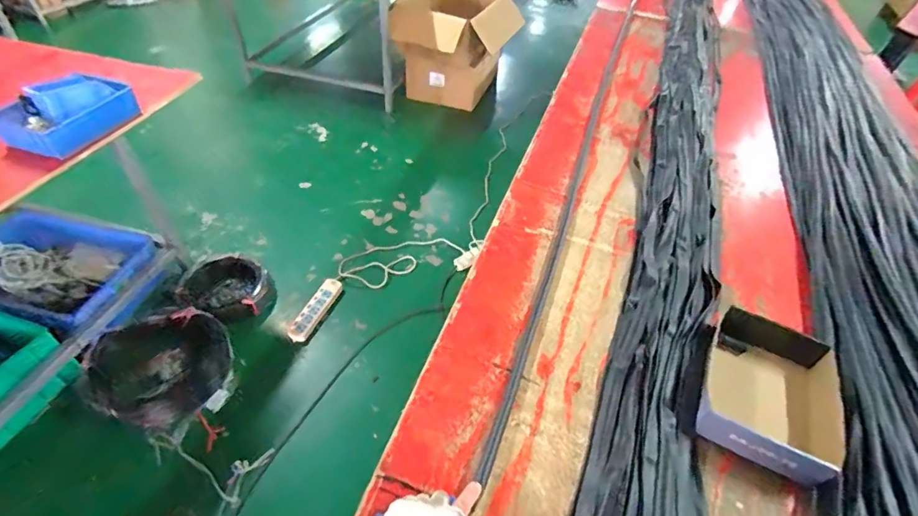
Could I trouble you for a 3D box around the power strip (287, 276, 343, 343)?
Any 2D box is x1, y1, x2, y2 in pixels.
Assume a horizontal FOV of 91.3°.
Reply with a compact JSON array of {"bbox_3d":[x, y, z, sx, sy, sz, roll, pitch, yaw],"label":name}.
[{"bbox_3d":[-0.563,0.200,1.779,0.082,0.033,0.301,19,49,13],"label":"power strip"}]

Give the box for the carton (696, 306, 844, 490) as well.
[{"bbox_3d":[0.531,0.233,0.768,0.209,0.065,0.273,24,50,20],"label":"carton"}]

